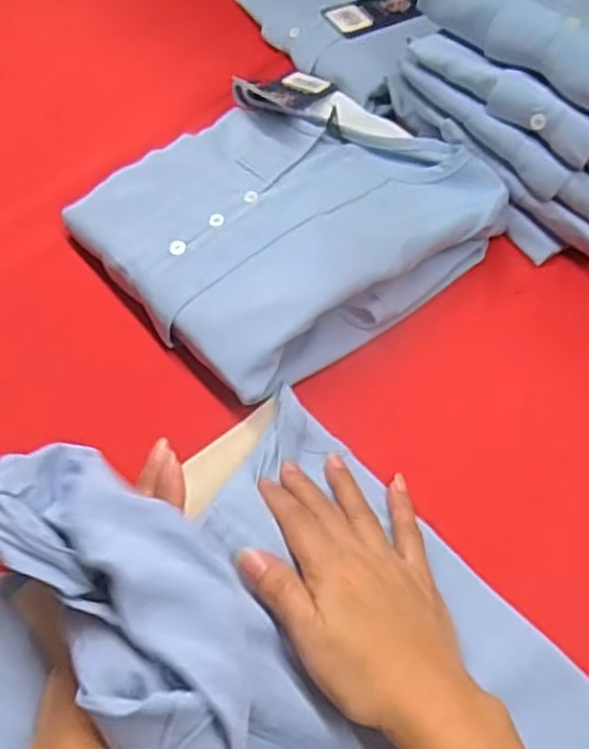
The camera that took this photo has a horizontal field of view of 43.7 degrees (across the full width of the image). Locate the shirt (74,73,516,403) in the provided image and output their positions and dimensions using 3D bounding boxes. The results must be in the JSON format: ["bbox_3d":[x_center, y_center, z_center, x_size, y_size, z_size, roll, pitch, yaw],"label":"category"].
[{"bbox_3d":[-0.005,-0.121,0.547,0.262,0.054,0.232,-36,64,-26],"label":"shirt"}]

